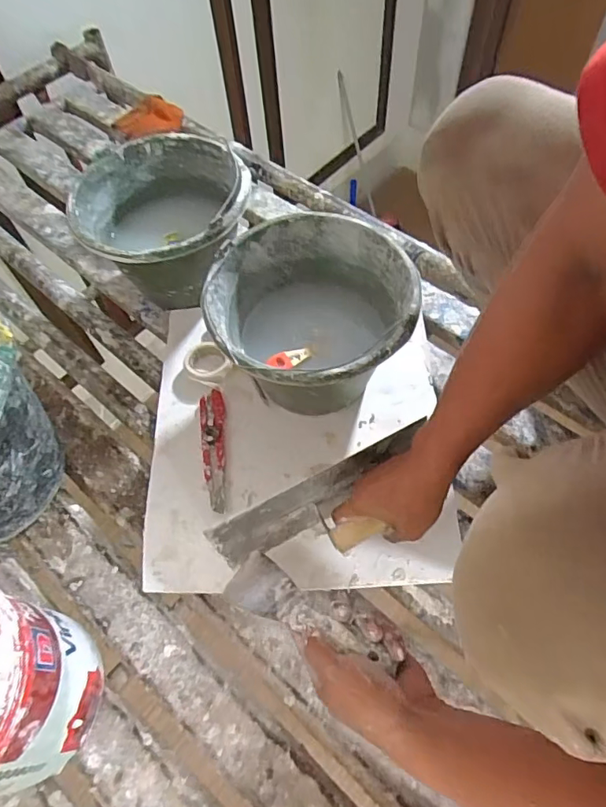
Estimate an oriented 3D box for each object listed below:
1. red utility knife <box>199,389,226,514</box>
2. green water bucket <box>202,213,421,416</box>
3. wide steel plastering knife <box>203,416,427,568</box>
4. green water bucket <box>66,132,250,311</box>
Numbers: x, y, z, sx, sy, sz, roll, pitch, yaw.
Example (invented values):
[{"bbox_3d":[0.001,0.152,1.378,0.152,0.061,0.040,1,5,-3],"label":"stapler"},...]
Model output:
[{"bbox_3d":[-0.121,0.059,0.686,0.033,0.014,0.176,-7,59,-1],"label":"red utility knife"},{"bbox_3d":[0.012,-0.094,0.673,0.231,0.184,0.244,-1,59,2],"label":"green water bucket"},{"bbox_3d":[0.034,0.121,0.552,0.250,0.111,0.080,-31,63,3],"label":"wide steel plastering knife"},{"bbox_3d":[-0.193,-0.258,0.744,0.232,0.136,0.225,-1,59,2],"label":"green water bucket"}]

